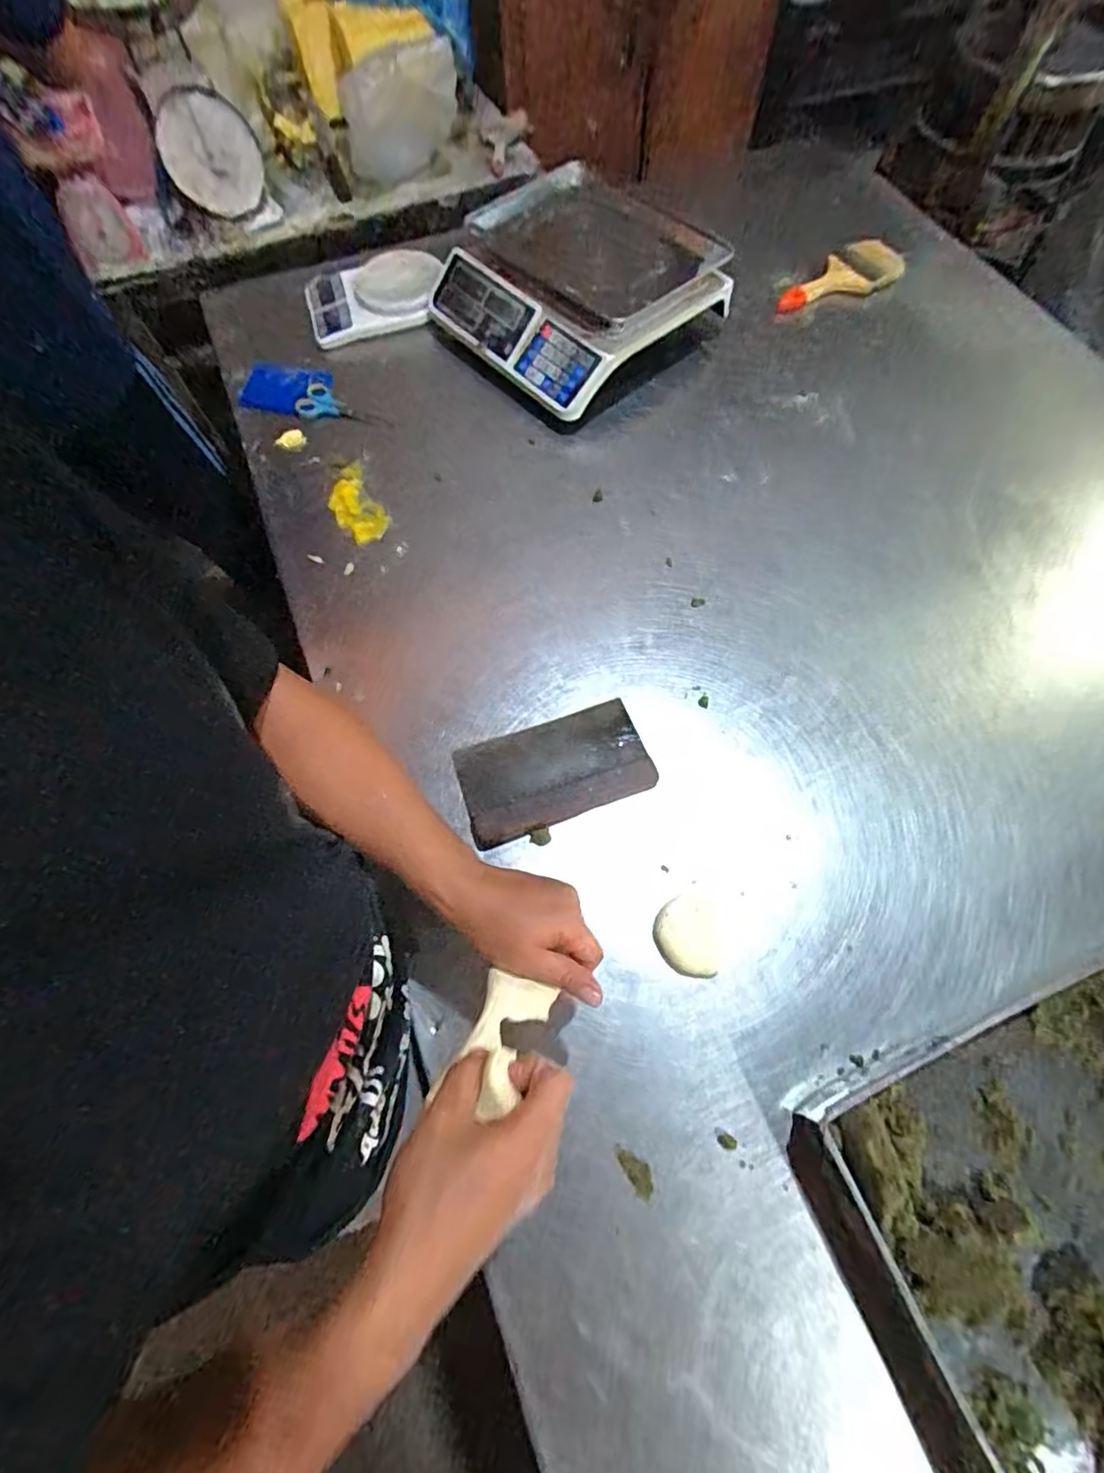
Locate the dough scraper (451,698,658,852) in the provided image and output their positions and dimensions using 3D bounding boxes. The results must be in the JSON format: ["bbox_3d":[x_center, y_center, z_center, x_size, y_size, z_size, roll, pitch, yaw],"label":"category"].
[{"bbox_3d":[0.001,0.035,0.640,0.194,0.010,0.110,-20,67,-7],"label":"dough scraper"}]

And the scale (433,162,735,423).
[{"bbox_3d":[0.043,-0.658,0.884,0.345,0.123,0.374,-41,71,-15],"label":"scale"}]

